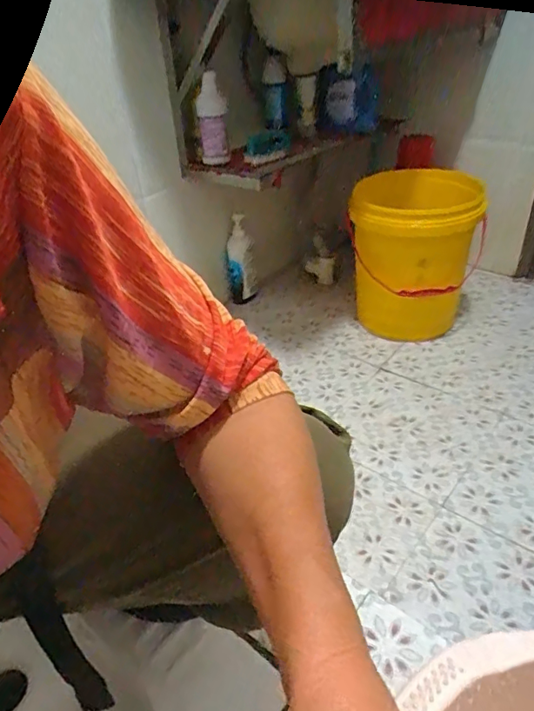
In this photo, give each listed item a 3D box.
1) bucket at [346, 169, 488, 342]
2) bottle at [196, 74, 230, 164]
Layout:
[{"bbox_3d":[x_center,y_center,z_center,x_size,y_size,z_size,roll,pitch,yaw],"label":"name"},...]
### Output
[{"bbox_3d":[0.362,-0.262,1.237,0.301,0.340,0.295,10,38,21],"label":"bucket"},{"bbox_3d":[-0.129,-0.550,1.173,0.071,0.185,0.063,-7,35,0],"label":"bottle"}]

